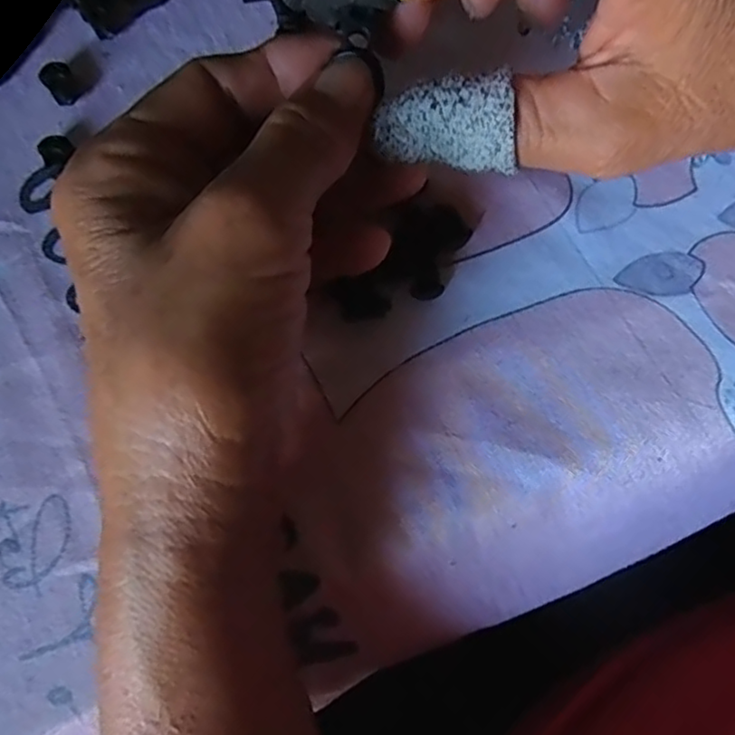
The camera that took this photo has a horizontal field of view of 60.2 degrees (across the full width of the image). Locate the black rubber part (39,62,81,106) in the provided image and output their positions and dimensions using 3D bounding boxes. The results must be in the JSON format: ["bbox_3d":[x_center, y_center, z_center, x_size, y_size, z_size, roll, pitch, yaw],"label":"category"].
[{"bbox_3d":[-0.110,-0.102,0.228,0.010,0.007,0.014,-37,80,-8],"label":"black rubber part"}]

